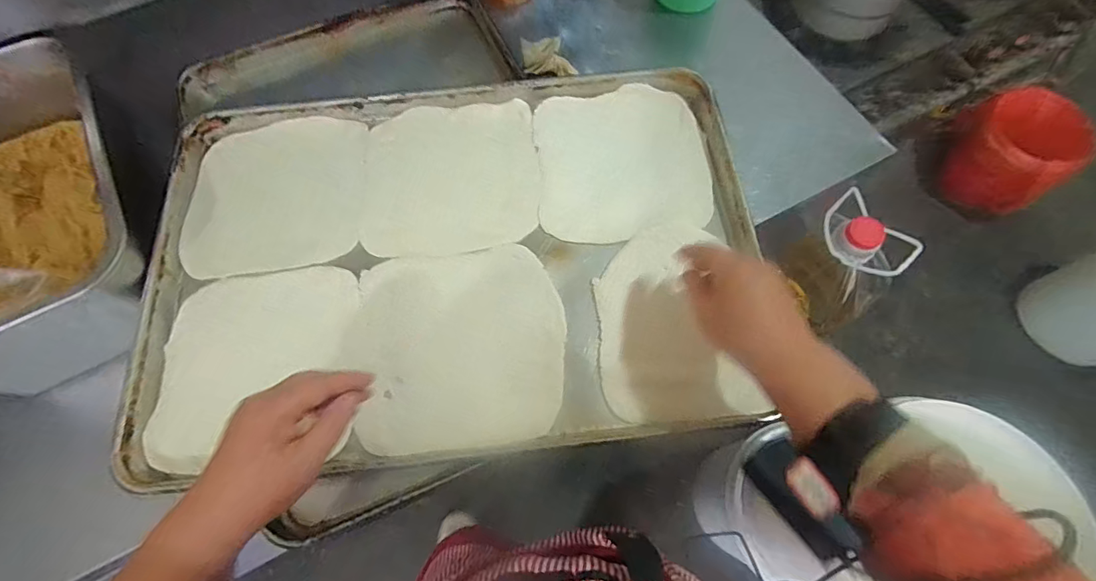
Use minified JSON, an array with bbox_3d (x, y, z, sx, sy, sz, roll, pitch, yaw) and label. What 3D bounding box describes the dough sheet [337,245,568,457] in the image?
[{"bbox_3d":[-0.088,0.053,0.465,0.204,0.010,0.192,-7,69,-2],"label":"dough sheet"}]

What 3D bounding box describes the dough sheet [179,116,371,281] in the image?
[{"bbox_3d":[-0.300,-0.106,0.523,0.187,0.009,0.187,-6,69,-1],"label":"dough sheet"}]

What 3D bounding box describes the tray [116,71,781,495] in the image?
[{"bbox_3d":[-0.095,-0.038,0.489,0.590,0.031,0.403,-6,69,-1],"label":"tray"}]

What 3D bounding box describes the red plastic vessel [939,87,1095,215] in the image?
[{"bbox_3d":[1.306,-0.398,1.347,0.198,0.276,0.286,-36,72,-12],"label":"red plastic vessel"}]

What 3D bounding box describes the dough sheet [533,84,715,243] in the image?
[{"bbox_3d":[0.083,-0.144,0.531,0.186,0.008,0.186,-6,70,-3],"label":"dough sheet"}]

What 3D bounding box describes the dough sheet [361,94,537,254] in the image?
[{"bbox_3d":[-0.109,-0.127,0.528,0.192,0.012,0.183,-5,69,-1],"label":"dough sheet"}]

